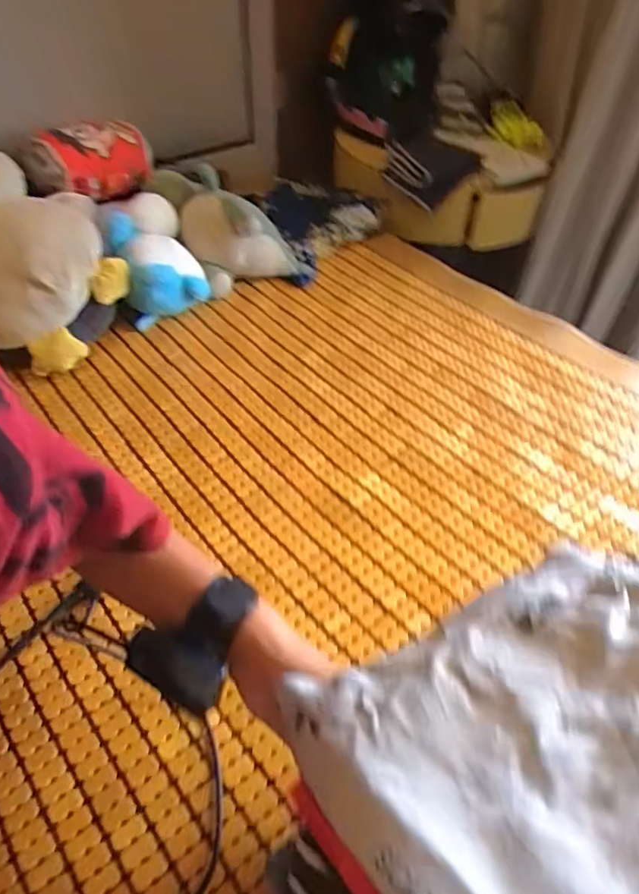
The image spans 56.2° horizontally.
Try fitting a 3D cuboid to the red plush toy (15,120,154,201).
[{"bbox_3d":[-0.400,-0.505,1.043,0.223,0.100,0.113,-23,48,-21],"label":"red plush toy"}]

